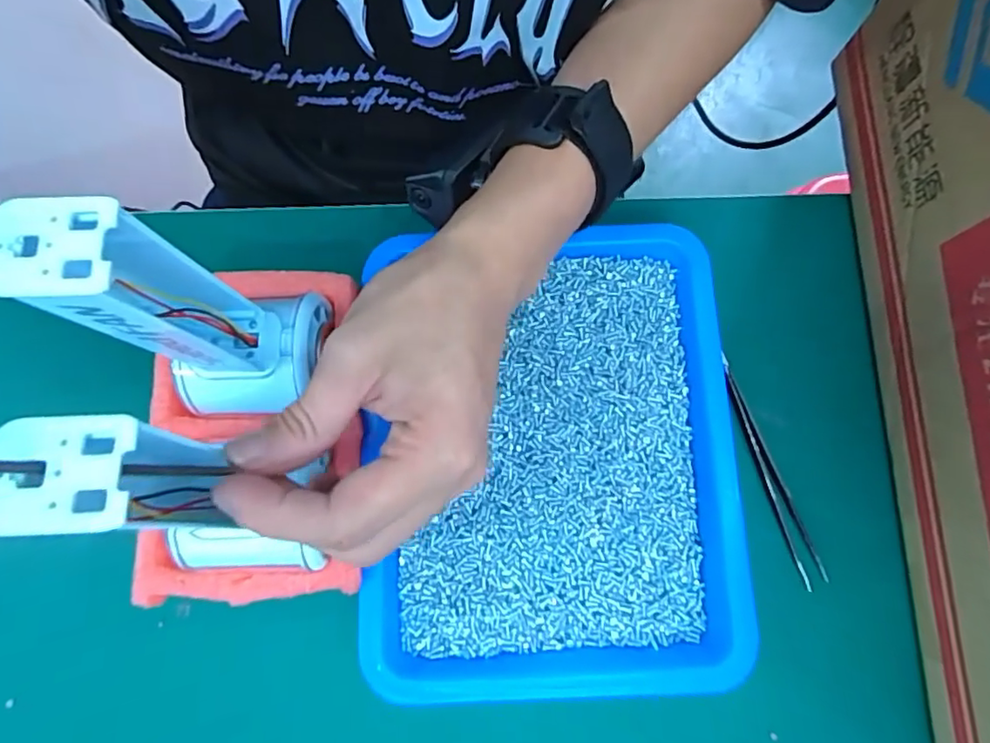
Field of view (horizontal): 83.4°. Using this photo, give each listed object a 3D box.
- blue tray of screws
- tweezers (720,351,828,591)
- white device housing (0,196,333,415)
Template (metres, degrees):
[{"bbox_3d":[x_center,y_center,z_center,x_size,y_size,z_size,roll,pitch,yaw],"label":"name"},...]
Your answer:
[{"bbox_3d":[0.025,0.039,0.271,0.171,0.025,0.216,-3,78,0],"label":"blue tray of screws"},{"bbox_3d":[0.137,0.048,0.278,0.010,0.007,0.116,-18,79,-3],"label":"tweezers"},{"bbox_3d":[-0.105,-0.016,0.198,0.054,0.136,0.054,0,78,1],"label":"white device housing"}]

